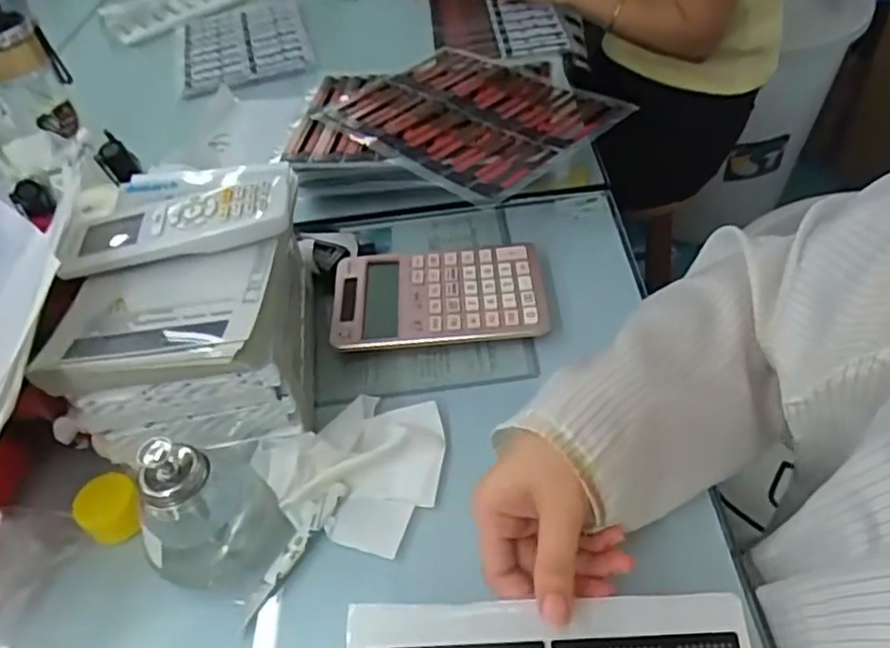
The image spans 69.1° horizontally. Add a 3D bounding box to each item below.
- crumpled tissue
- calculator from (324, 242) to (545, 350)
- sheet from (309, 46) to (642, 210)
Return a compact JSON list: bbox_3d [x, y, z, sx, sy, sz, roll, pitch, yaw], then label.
[{"bbox_3d":[-0.063,0.090,0.446,0.116,0.028,0.110,9,49,17],"label":"crumpled tissue"},{"bbox_3d":[-0.006,-0.024,0.551,0.179,0.023,0.109,-7,46,2],"label":"calculator"},{"bbox_3d":[0.020,-0.213,0.654,0.194,0.012,0.271,-40,54,-22],"label":"sheet"}]

